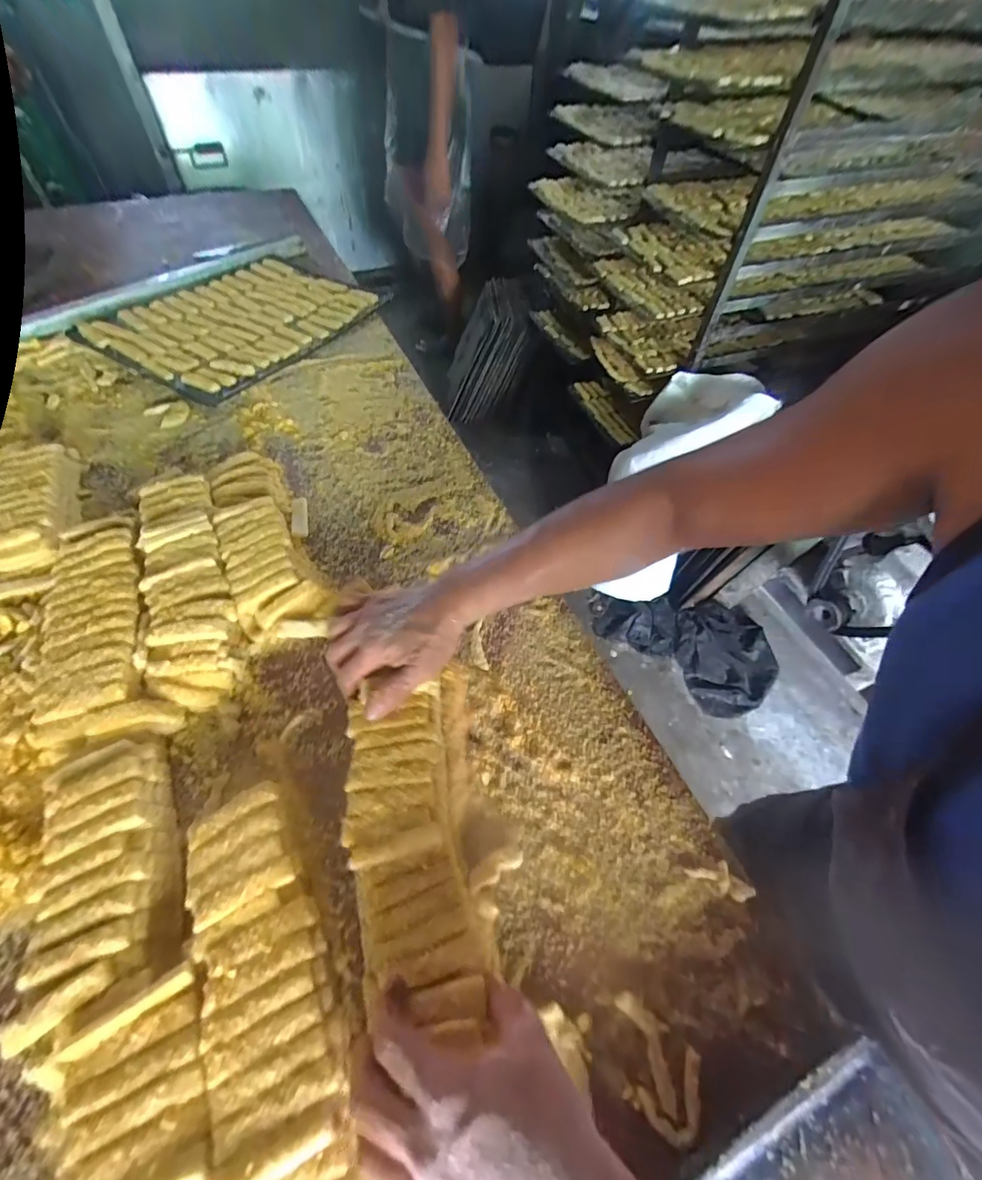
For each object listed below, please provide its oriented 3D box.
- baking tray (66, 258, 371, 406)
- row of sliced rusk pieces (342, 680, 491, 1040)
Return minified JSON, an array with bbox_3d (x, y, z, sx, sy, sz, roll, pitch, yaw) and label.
[{"bbox_3d":[-0.467,-0.504,0.868,0.361,0.026,0.429,30,58,17],"label":"baking tray"},{"bbox_3d":[-0.064,0.190,0.364,0.083,0.038,0.221,-12,56,-11],"label":"row of sliced rusk pieces"}]

